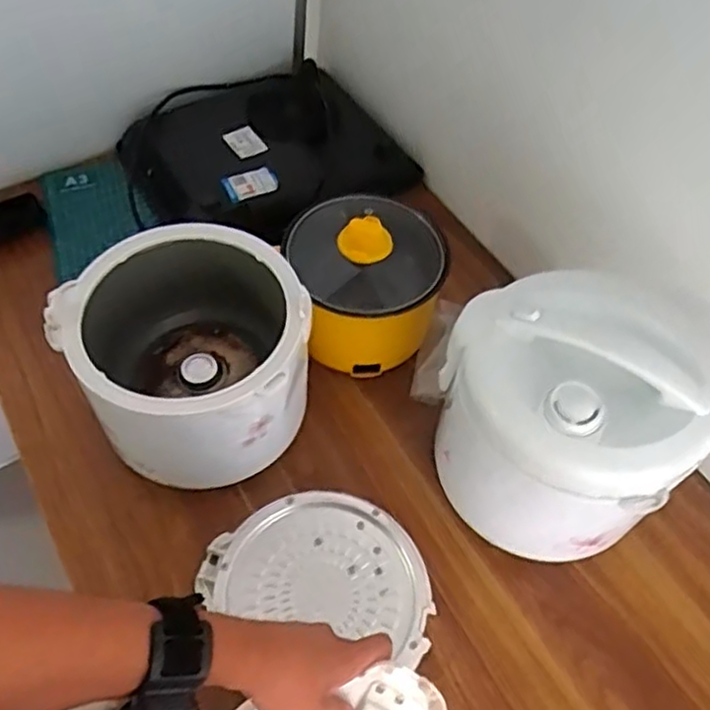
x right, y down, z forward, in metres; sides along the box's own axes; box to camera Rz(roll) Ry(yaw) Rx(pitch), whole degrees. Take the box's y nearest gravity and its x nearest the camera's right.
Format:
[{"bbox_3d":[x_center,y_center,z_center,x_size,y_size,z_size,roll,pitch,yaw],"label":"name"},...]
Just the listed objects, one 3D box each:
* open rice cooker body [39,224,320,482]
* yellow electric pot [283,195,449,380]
[{"bbox_3d":[-0.149,0.010,0.648,0.201,0.166,0.193,2,54,-3],"label":"open rice cooker body"},{"bbox_3d":[0.010,-0.079,0.735,0.153,0.146,0.152,2,54,-3],"label":"yellow electric pot"}]

